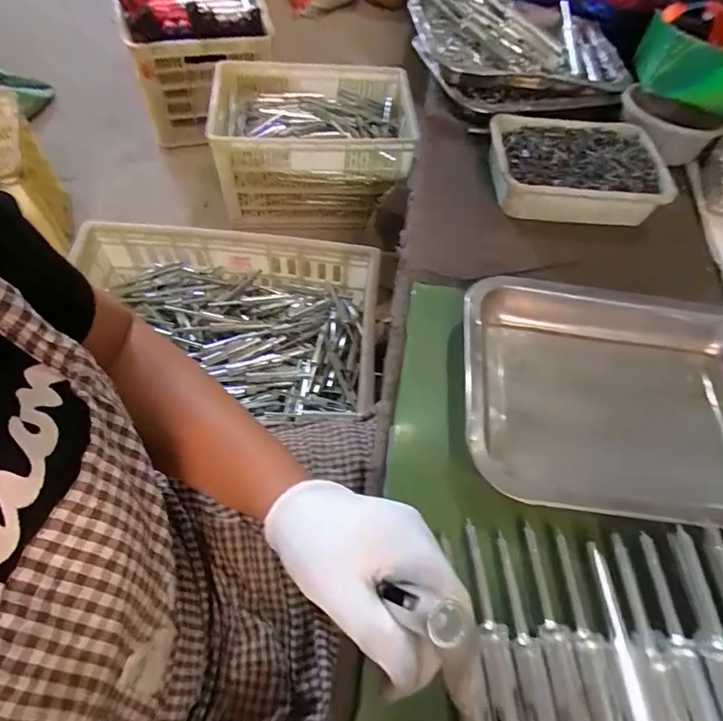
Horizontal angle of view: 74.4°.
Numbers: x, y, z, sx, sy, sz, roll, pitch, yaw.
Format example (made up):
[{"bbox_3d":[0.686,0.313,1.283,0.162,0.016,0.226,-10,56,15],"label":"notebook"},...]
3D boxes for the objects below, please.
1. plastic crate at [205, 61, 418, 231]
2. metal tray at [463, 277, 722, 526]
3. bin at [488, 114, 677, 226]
[{"bbox_3d":[-0.116,-0.532,1.212,0.460,0.273,0.313,-6,60,-7],"label":"plastic crate"},{"bbox_3d":[0.209,0.030,0.370,0.262,0.041,0.191,6,59,0],"label":"metal tray"},{"bbox_3d":[0.228,-0.206,0.519,0.180,0.049,0.124,2,59,-2],"label":"bin"}]

